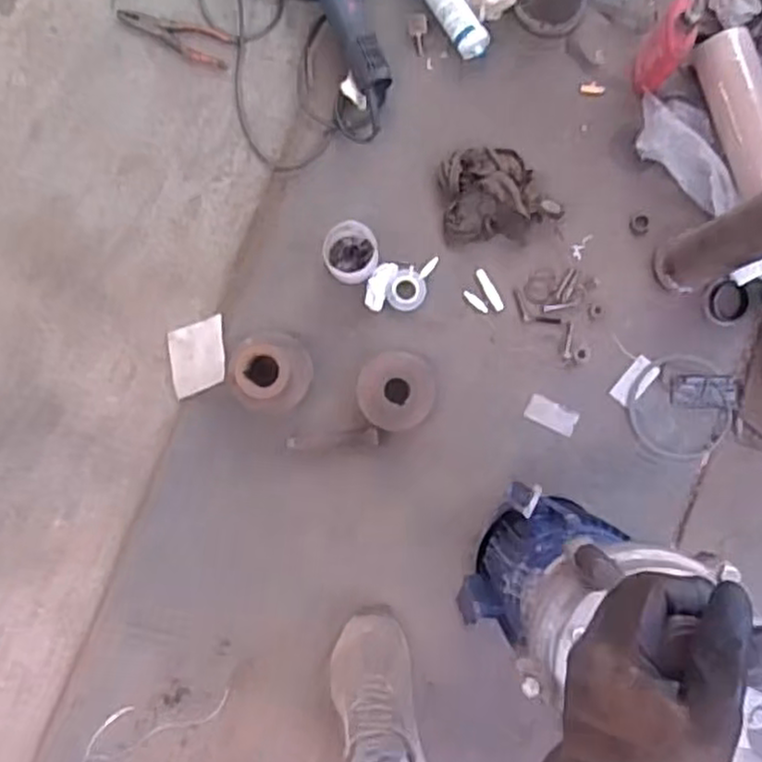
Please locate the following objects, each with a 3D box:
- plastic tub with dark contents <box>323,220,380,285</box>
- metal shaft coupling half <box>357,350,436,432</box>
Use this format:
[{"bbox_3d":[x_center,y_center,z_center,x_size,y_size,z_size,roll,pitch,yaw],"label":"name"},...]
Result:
[{"bbox_3d":[-0.044,-0.188,1.093,0.078,0.073,0.079,0,89,1],"label":"plastic tub with dark contents"},{"bbox_3d":[0.024,0.017,1.099,0.116,0.094,0.115,3,88,0],"label":"metal shaft coupling half"}]

